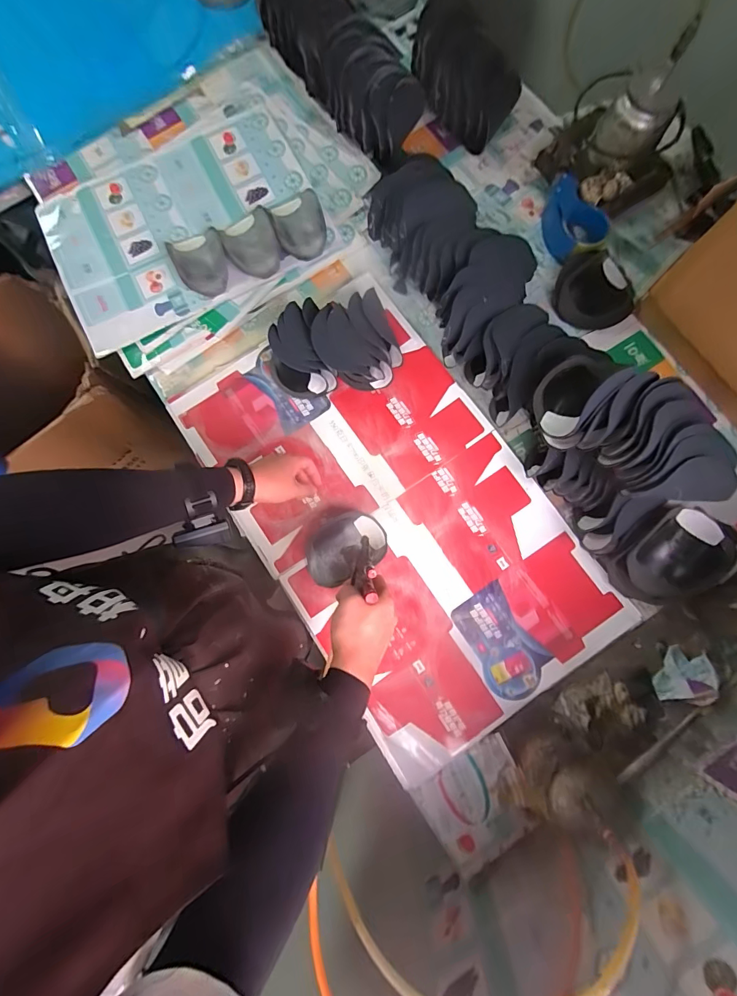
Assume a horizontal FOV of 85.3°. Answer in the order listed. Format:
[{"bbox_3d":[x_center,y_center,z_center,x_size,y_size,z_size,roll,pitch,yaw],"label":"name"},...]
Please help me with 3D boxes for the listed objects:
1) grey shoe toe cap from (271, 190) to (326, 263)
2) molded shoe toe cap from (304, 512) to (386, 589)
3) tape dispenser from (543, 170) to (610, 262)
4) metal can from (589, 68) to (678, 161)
[{"bbox_3d":[-0.136,-0.542,0.795,0.099,0.033,0.139,-16,79,-2],"label":"grey shoe toe cap"},{"bbox_3d":[-0.041,0.084,0.682,0.141,0.035,0.100,-28,80,-4],"label":"molded shoe toe cap"},{"bbox_3d":[0.379,-0.524,0.763,0.102,0.057,0.141,-39,81,-4],"label":"tape dispenser"},{"bbox_3d":[0.479,-0.680,0.714,0.104,0.118,0.098,0,80,2],"label":"metal can"}]

